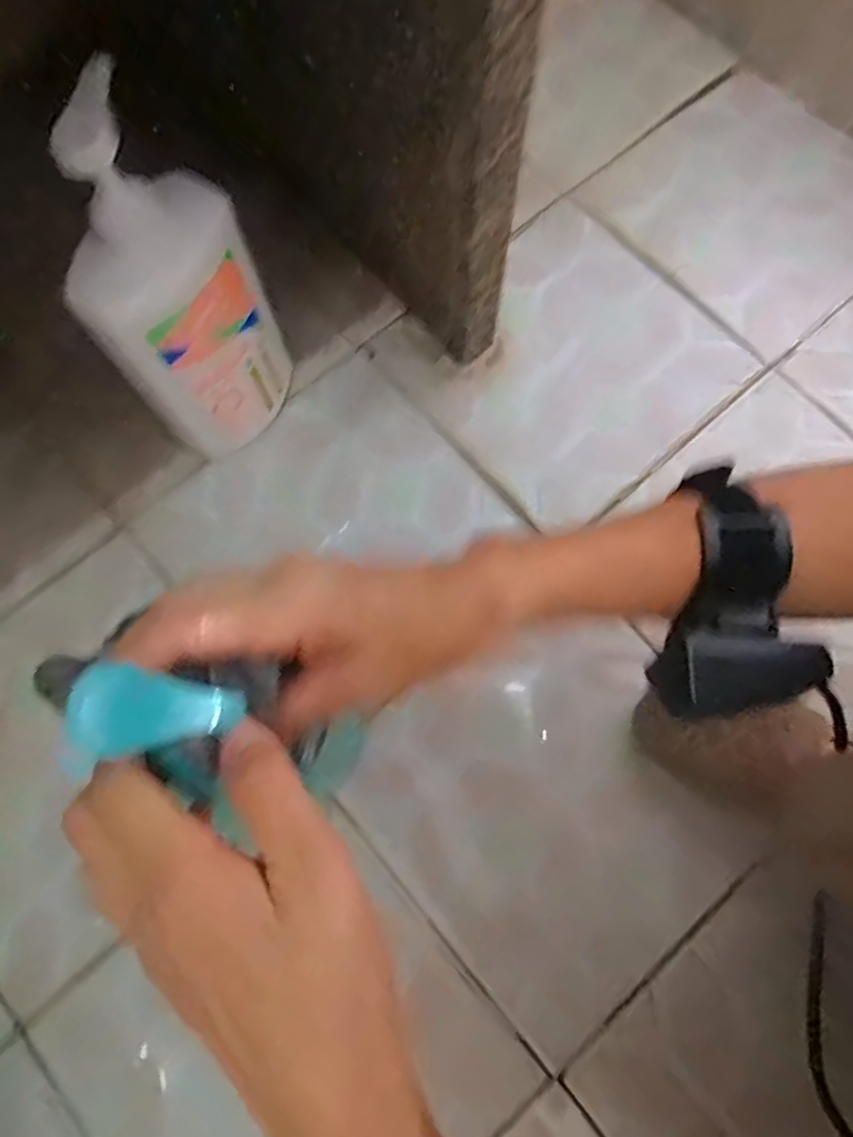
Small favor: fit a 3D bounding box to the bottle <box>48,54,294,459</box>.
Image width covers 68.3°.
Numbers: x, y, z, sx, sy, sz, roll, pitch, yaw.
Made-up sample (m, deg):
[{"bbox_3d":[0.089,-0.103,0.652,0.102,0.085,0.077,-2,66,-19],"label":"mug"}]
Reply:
[{"bbox_3d":[-0.154,-0.165,0.418,0.055,0.246,0.116,30,76,8],"label":"bottle"}]

